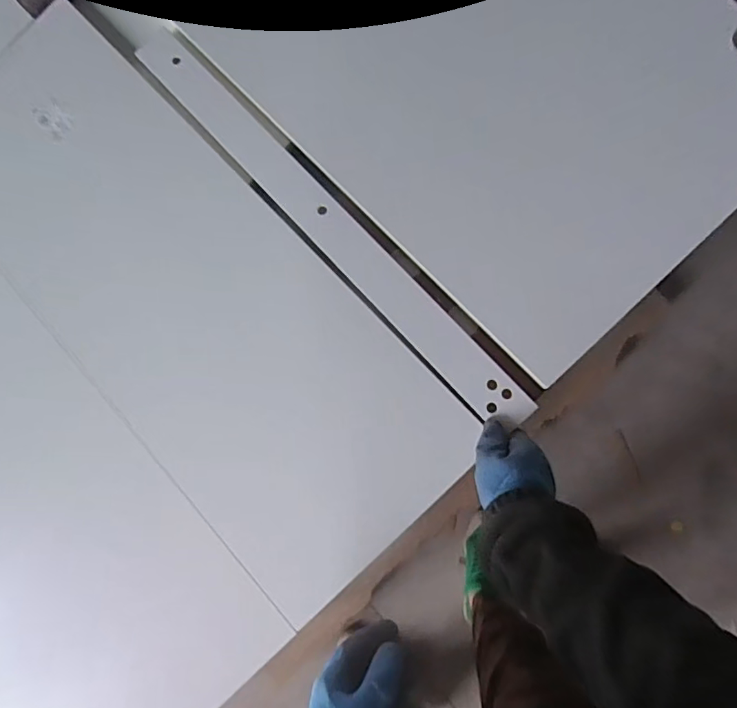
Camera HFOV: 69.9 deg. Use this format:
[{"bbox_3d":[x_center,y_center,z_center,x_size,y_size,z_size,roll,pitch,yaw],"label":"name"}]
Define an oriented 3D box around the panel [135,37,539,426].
[{"bbox_3d":[-0.058,-0.167,0.624,0.053,0.018,0.648,-44,79,3],"label":"panel"}]

